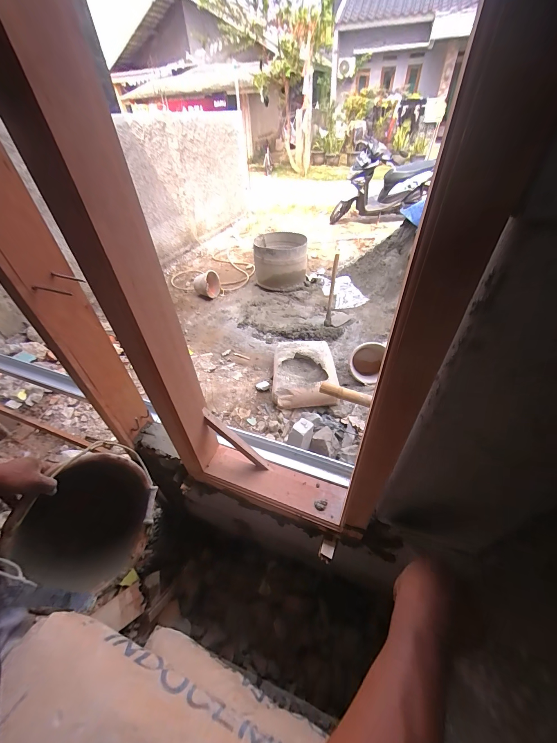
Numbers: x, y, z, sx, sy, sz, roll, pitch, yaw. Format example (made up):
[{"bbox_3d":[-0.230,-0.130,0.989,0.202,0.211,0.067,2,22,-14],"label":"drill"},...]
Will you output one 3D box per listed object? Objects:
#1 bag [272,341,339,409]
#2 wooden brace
[{"bbox_3d":[0.169,-0.015,1.945,0.412,0.133,0.627,-1,43,2],"label":"bag"},{"bbox_3d":[-0.116,0.194,0.772,0.035,0.253,0.023,-29,22,43],"label":"wooden brace"}]

